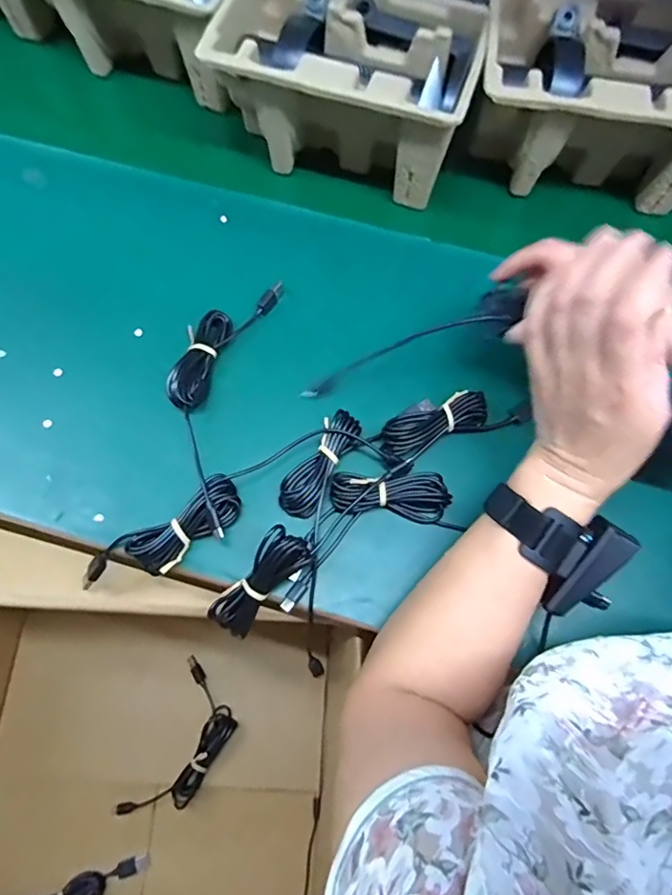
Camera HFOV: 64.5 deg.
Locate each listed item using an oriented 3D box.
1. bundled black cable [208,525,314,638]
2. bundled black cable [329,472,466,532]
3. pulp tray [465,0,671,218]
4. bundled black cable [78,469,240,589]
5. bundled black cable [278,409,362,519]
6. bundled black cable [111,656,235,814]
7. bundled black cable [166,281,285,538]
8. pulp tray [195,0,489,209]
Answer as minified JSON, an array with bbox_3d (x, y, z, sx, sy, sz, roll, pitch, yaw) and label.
[{"bbox_3d":[-0.054,0.097,0.383,0.031,0.026,0.088,43,103,14],"label":"bundled black cable"},{"bbox_3d":[0.045,0.037,0.405,0.097,0.016,0.037,4,67,0],"label":"bundled black cable"},{"bbox_3d":[0.236,-0.310,0.485,0.223,0.106,0.141,8,67,1],"label":"pulp tray"},{"bbox_3d":[-0.130,0.070,0.396,0.133,0.024,0.045,-30,71,-1],"label":"bundled black cable"},{"bbox_3d":[-0.010,0.011,0.408,0.030,0.019,0.087,33,70,11],"label":"bundled black cable"},{"bbox_3d":[-0.165,0.329,0.585,0.080,0.032,0.164,22,68,7],"label":"bundled black cable"},{"bbox_3d":[-0.101,-0.043,0.429,0.075,0.019,0.218,10,67,2],"label":"bundled black cable"},{"bbox_3d":[0.012,-0.328,0.490,0.222,0.104,0.147,18,68,5],"label":"pulp tray"}]

